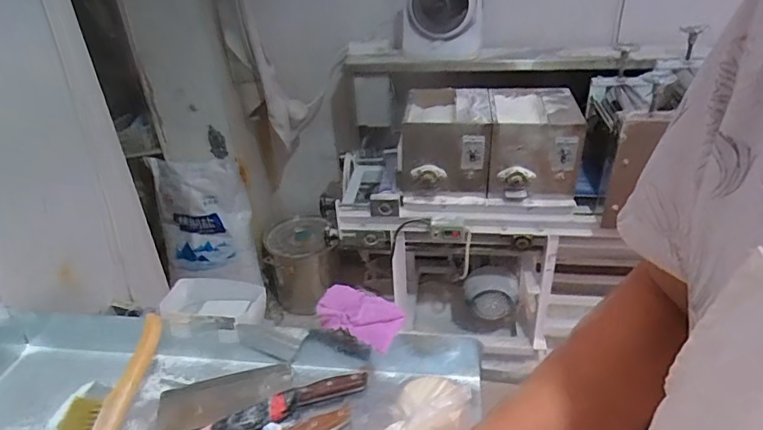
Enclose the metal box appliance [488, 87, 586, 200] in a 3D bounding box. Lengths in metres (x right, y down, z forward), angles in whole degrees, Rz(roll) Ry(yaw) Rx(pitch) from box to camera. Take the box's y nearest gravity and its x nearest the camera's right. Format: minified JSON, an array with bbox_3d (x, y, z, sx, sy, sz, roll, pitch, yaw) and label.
[{"bbox_3d":[0.463,-0.239,1.584,0.263,0.226,0.333,2,32,6],"label":"metal box appliance"}]

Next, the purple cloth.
[{"bbox_3d":[-0.034,0.159,0.812,0.138,0.031,0.081,18,37,29],"label":"purple cloth"}]

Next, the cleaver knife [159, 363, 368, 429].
[{"bbox_3d":[-0.187,0.282,0.804,0.324,0.044,0.103,-8,34,-6],"label":"cleaver knife"}]

